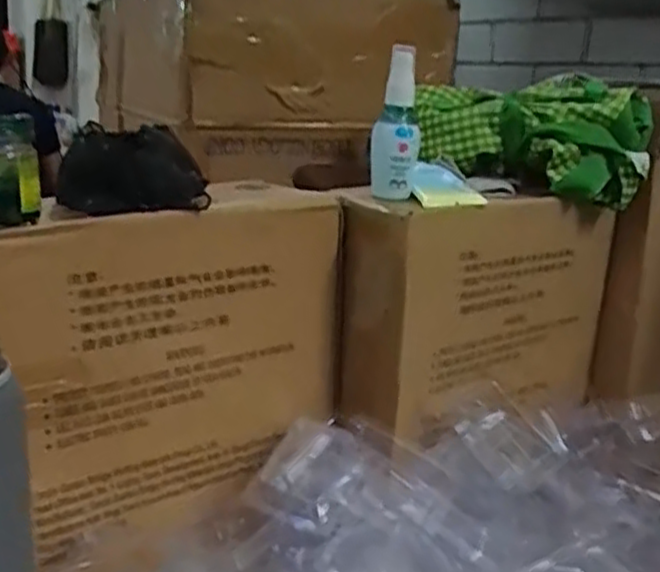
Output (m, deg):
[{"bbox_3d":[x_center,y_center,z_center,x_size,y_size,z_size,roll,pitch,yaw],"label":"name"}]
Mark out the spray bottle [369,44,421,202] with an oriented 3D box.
[{"bbox_3d":[0.053,-0.129,0.618,0.038,0.118,0.032,4,16,4],"label":"spray bottle"}]

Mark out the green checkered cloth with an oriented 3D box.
[{"bbox_3d":[0.185,-0.138,0.710,0.203,0.094,0.079,10,17,22],"label":"green checkered cloth"}]

